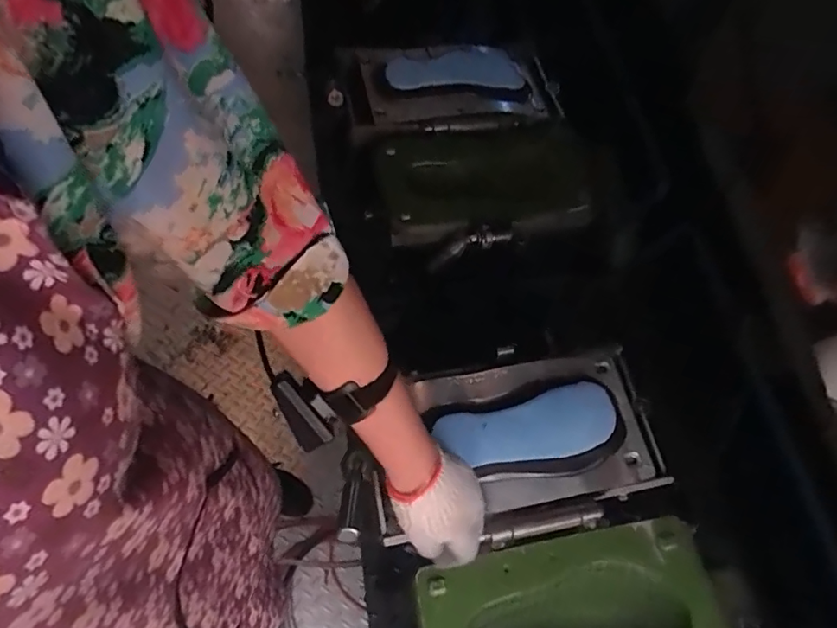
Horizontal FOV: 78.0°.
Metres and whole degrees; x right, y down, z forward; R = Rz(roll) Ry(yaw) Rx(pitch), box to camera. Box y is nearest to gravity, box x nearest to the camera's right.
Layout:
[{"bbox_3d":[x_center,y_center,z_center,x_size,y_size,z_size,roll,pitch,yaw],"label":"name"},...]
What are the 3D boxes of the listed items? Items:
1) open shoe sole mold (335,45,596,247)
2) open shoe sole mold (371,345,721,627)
[{"bbox_3d":[0.079,-0.290,0.833,0.365,0.100,0.415,-14,57,-12],"label":"open shoe sole mold"},{"bbox_3d":[0.153,0.242,0.605,0.350,0.116,0.378,-11,56,-10],"label":"open shoe sole mold"}]

